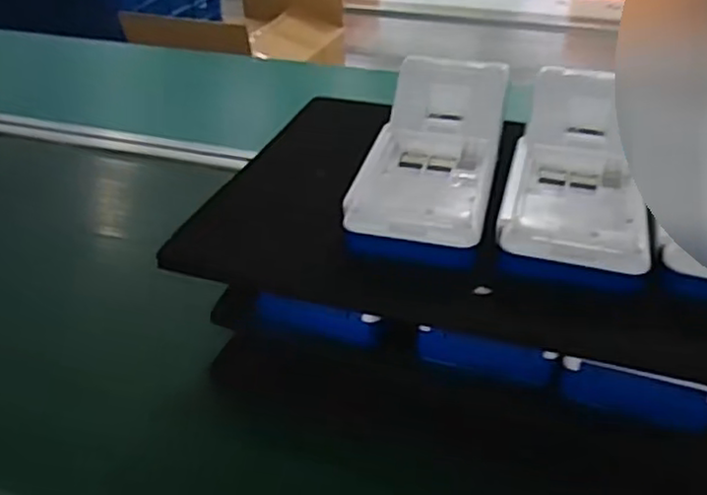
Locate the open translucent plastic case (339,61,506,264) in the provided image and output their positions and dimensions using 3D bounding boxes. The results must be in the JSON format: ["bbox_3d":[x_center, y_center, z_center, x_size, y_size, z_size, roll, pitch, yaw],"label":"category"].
[{"bbox_3d":[0.049,-0.060,0.426,0.082,0.052,0.179,8,36,12],"label":"open translucent plastic case"}]

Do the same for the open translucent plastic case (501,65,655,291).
[{"bbox_3d":[0.135,-0.043,0.408,0.082,0.061,0.174,9,36,14],"label":"open translucent plastic case"}]

